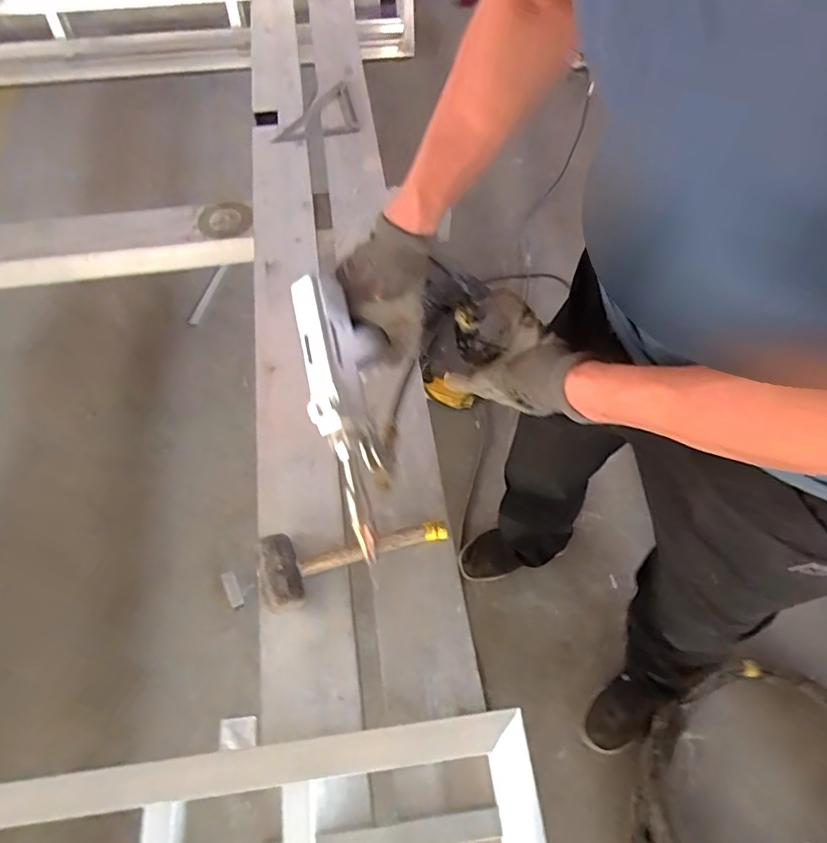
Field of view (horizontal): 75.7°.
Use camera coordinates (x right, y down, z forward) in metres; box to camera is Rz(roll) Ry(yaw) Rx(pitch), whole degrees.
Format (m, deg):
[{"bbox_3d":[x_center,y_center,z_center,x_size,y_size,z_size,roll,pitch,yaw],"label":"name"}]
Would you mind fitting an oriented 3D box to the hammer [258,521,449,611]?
[{"bbox_3d":[-0.079,0.179,0.716,0.261,0.054,0.101,-12,62,-8],"label":"hammer"}]

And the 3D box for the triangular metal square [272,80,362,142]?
[{"bbox_3d":[-0.228,-0.731,1.252,0.189,0.018,0.219,-6,61,-5],"label":"triangular metal square"}]

